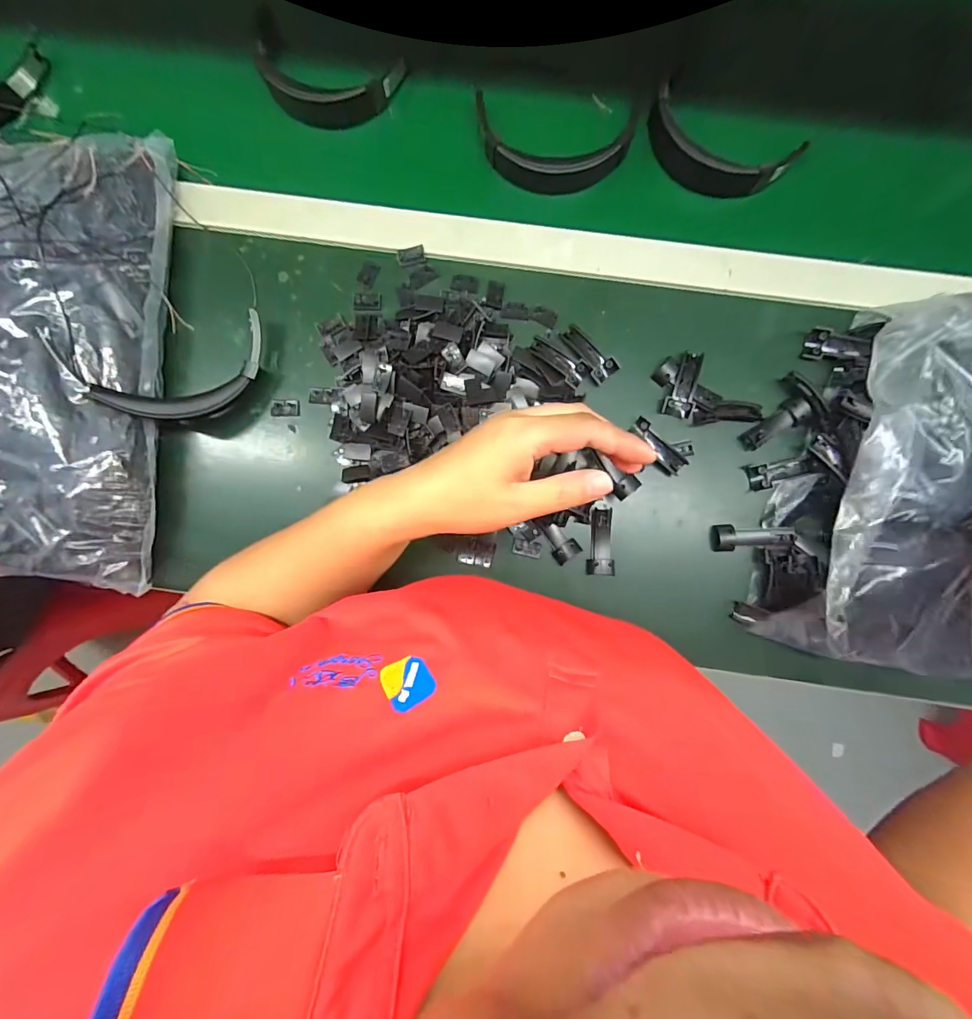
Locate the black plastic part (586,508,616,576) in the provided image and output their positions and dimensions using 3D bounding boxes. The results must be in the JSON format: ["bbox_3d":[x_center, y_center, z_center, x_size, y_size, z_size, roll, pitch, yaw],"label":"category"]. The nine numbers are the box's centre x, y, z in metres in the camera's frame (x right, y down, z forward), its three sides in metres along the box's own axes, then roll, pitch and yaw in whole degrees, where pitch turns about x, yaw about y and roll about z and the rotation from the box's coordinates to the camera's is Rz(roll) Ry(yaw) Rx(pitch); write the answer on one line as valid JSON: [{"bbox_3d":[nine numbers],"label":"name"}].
[{"bbox_3d":[0.106,0.031,0.396,0.024,0.012,0.059,0,88,1],"label":"black plastic part"}]

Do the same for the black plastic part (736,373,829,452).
[{"bbox_3d":[0.268,-0.090,0.392,0.078,0.019,0.050,-25,87,0],"label":"black plastic part"}]

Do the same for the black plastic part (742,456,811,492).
[{"bbox_3d":[0.268,-0.033,0.394,0.055,0.014,0.023,-9,87,1],"label":"black plastic part"}]

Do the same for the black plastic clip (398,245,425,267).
[{"bbox_3d":[-0.071,-0.240,0.407,0.025,0.004,0.018,-13,87,1],"label":"black plastic clip"}]

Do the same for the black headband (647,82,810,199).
[{"bbox_3d":[0.211,-0.331,0.398,0.134,0.025,0.061,20,88,2],"label":"black headband"}]

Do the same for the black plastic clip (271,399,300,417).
[{"bbox_3d":[-0.189,-0.096,0.406,0.027,0.004,0.017,-2,87,1],"label":"black plastic clip"}]

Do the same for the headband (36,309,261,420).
[{"bbox_3d":[-0.264,-0.120,0.368,0.151,0.030,0.075,-22,87,-19],"label":"headband"}]

